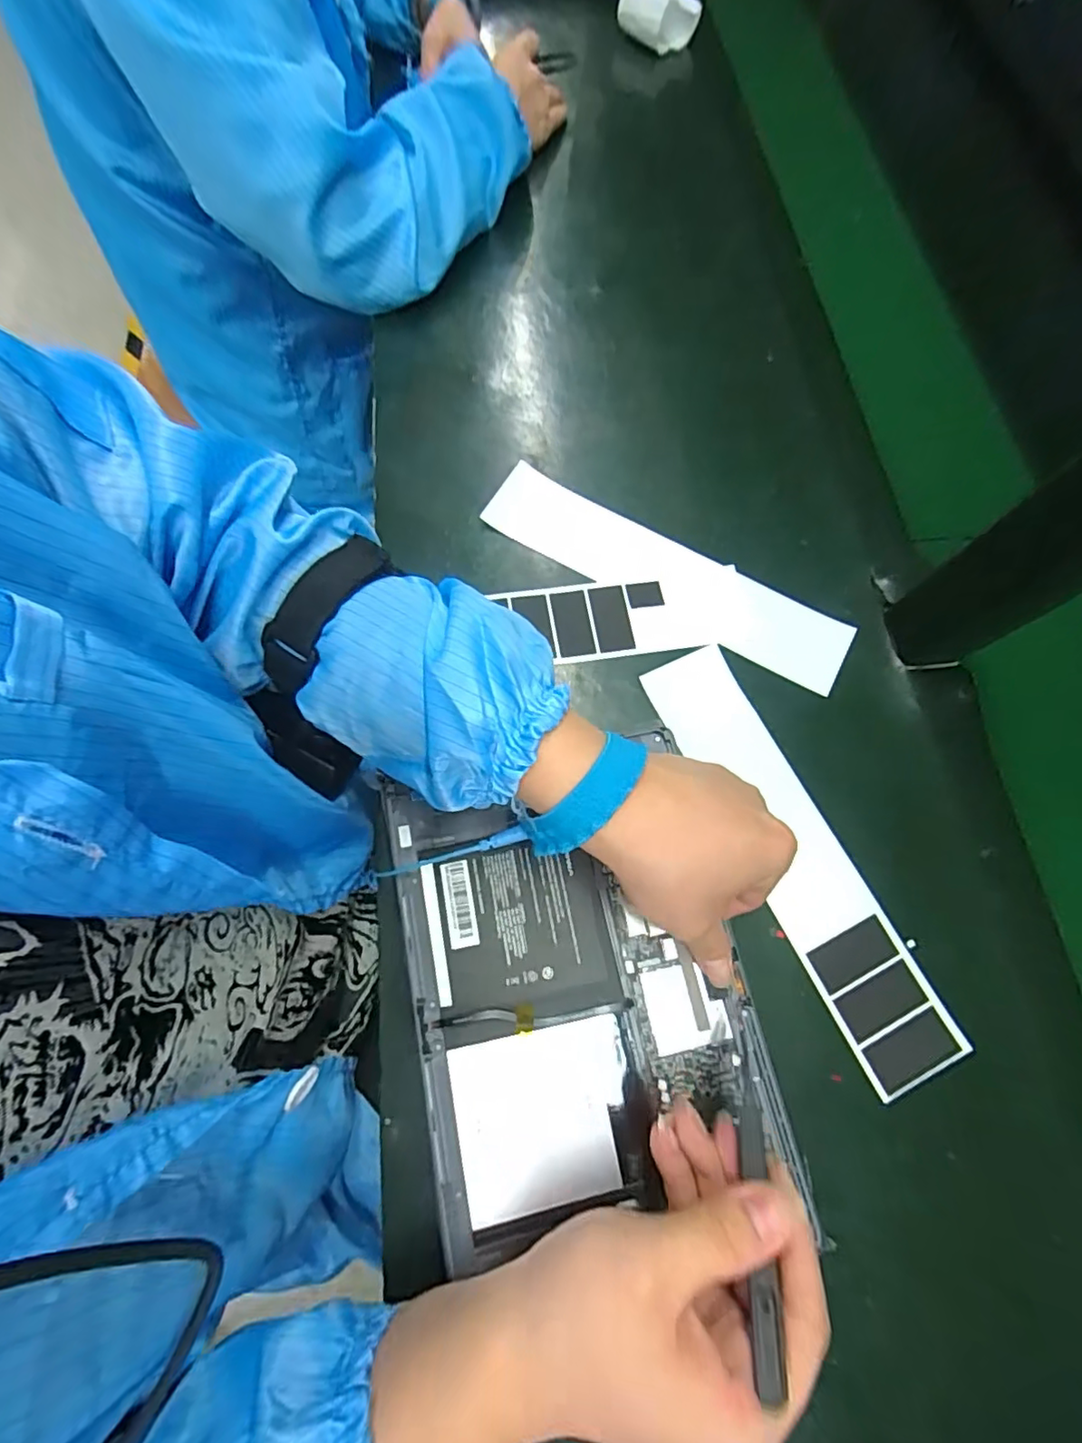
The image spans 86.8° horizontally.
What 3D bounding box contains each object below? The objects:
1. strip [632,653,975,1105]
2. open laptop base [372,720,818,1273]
[{"bbox_3d":[0.147,0.076,0.339,0.057,0.004,0.261,-24,76,-12],"label":"strip"},{"bbox_3d":[0.017,0.125,0.294,0.167,0.011,0.212,-11,72,-4],"label":"open laptop base"}]

